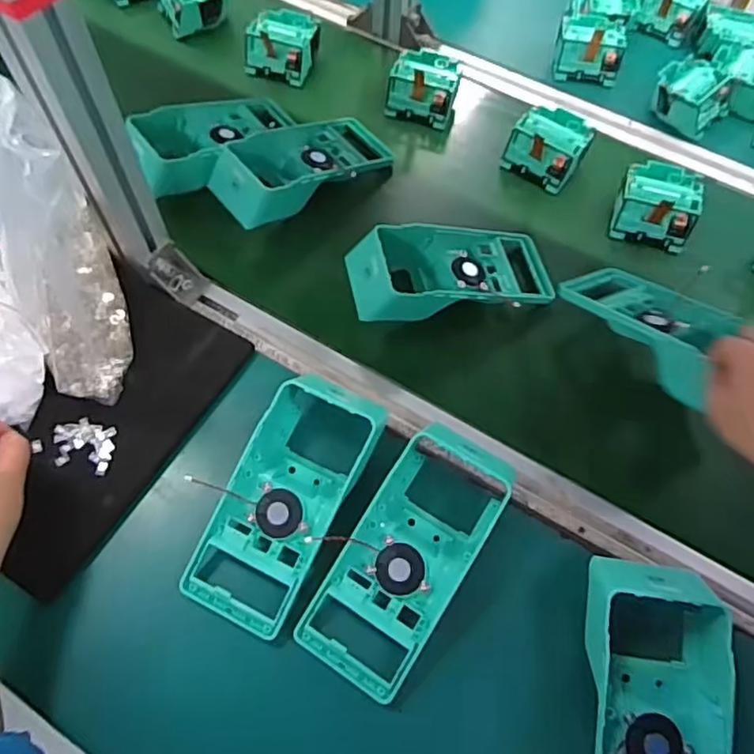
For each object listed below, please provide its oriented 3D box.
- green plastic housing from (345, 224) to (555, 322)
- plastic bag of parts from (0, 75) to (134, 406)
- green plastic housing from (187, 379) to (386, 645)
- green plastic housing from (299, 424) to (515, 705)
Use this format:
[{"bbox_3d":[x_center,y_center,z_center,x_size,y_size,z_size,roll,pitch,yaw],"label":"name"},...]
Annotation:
[{"bbox_3d":[0.071,-0.098,0.557,0.189,0.056,0.089,-9,61,-8],"label":"green plastic housing"},{"bbox_3d":[-0.246,-0.100,0.433,0.087,0.232,0.157,-29,66,-18],"label":"plastic bag of parts"},{"bbox_3d":[-0.070,0.083,0.438,0.096,0.052,0.185,23,61,10],"label":"green plastic housing"},{"bbox_3d":[0.025,0.124,0.423,0.088,0.060,0.184,29,62,13],"label":"green plastic housing"}]

